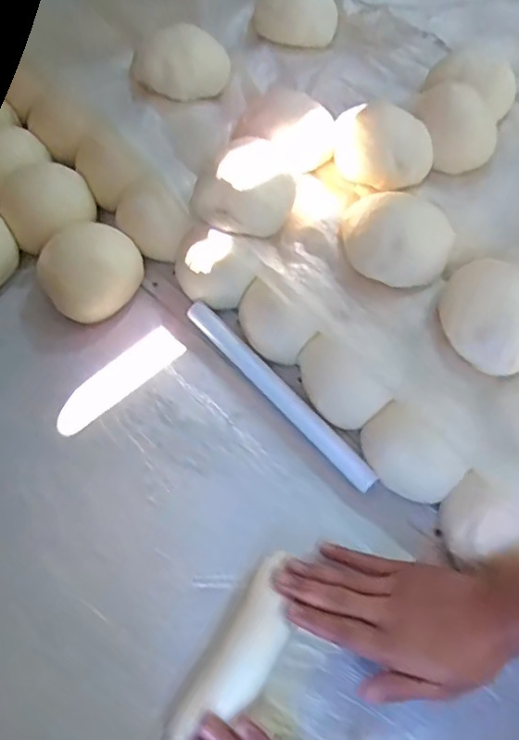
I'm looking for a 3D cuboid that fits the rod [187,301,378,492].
[{"bbox_3d":[0.017,0.020,0.563,0.021,0.013,0.249,-38,70,-21],"label":"rod"}]

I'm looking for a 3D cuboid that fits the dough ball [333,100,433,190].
[{"bbox_3d":[0.134,-0.239,0.633,0.109,0.051,0.080,9,61,2],"label":"dough ball"}]

